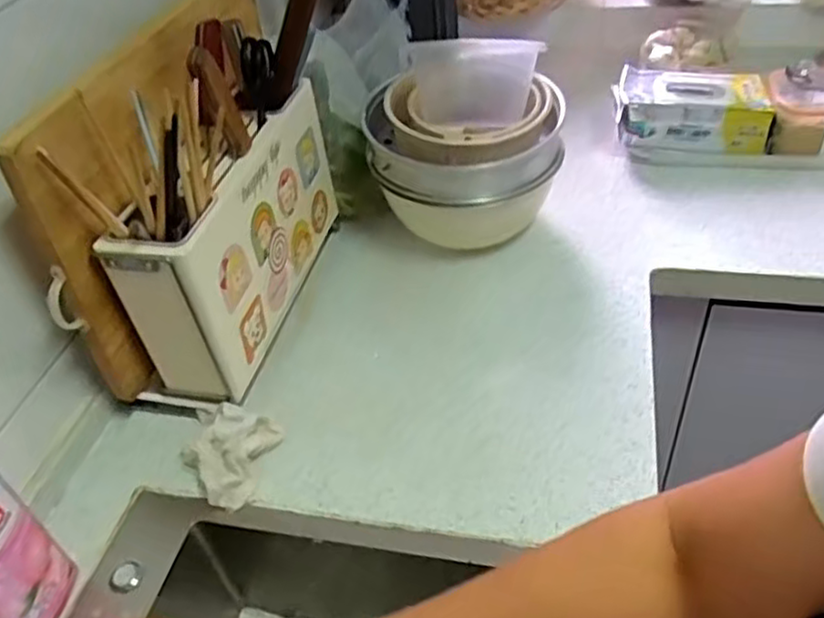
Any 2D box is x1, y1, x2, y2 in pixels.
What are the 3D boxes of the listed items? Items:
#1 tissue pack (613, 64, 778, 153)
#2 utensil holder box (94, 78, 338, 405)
[{"bbox_3d":[0.427,-0.298,1.090,0.220,0.107,0.109,3,44,11],"label":"tissue pack"},{"bbox_3d":[-0.196,-0.090,0.815,0.094,0.204,0.350,5,44,13],"label":"utensil holder box"}]

